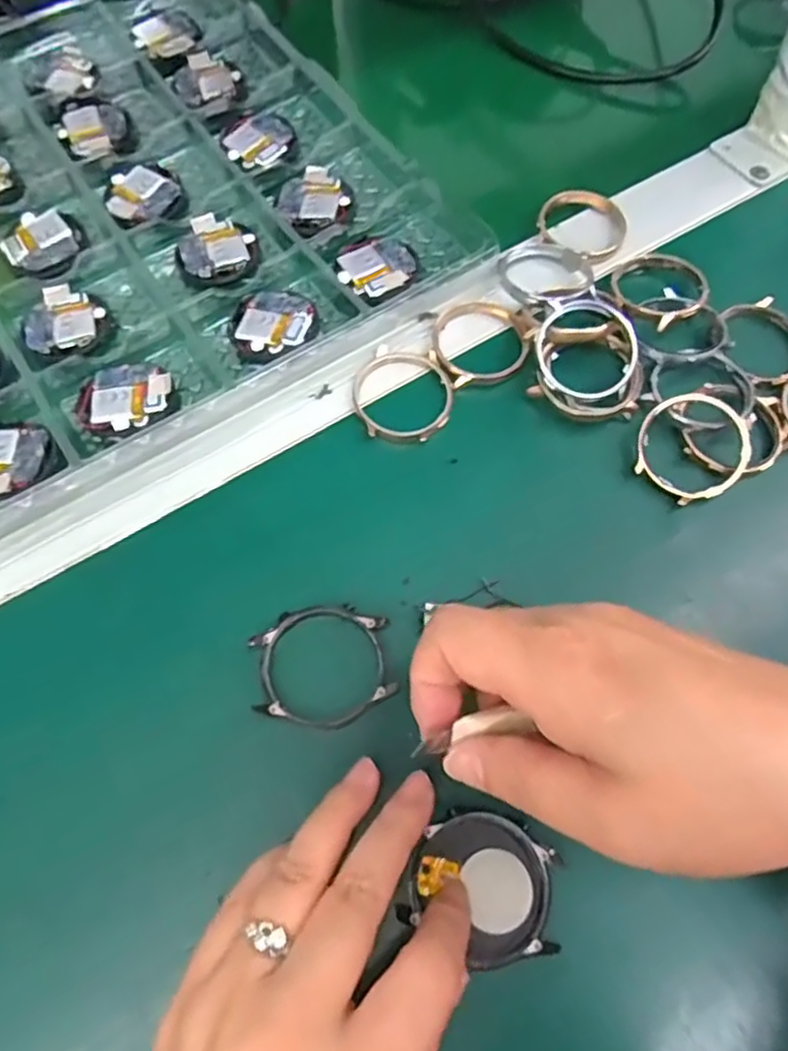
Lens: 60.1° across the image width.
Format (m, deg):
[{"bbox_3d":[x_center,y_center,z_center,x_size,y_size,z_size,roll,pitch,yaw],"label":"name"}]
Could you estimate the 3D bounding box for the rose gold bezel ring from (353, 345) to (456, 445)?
[{"bbox_3d":[0.004,-0.059,0.309,0.045,0.009,0.047,0,64,-1],"label":"rose gold bezel ring"}]

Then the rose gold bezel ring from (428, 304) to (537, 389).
[{"bbox_3d":[0.041,-0.084,0.321,0.046,0.009,0.045,0,64,-1],"label":"rose gold bezel ring"}]

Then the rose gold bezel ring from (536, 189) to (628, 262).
[{"bbox_3d":[0.099,-0.157,0.354,0.046,0.009,0.038,18,65,8],"label":"rose gold bezel ring"}]

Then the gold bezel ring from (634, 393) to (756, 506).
[{"bbox_3d":[0.130,-0.033,0.296,0.047,0.007,0.048,-1,83,5],"label":"gold bezel ring"}]

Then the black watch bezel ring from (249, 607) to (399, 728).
[{"bbox_3d":[-0.027,0.053,0.260,0.053,0.007,0.045,-6,64,-4],"label":"black watch bezel ring"}]

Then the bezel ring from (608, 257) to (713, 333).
[{"bbox_3d":[0.131,-0.117,0.336,0.044,0.012,0.045,0,64,-1],"label":"bezel ring"}]

